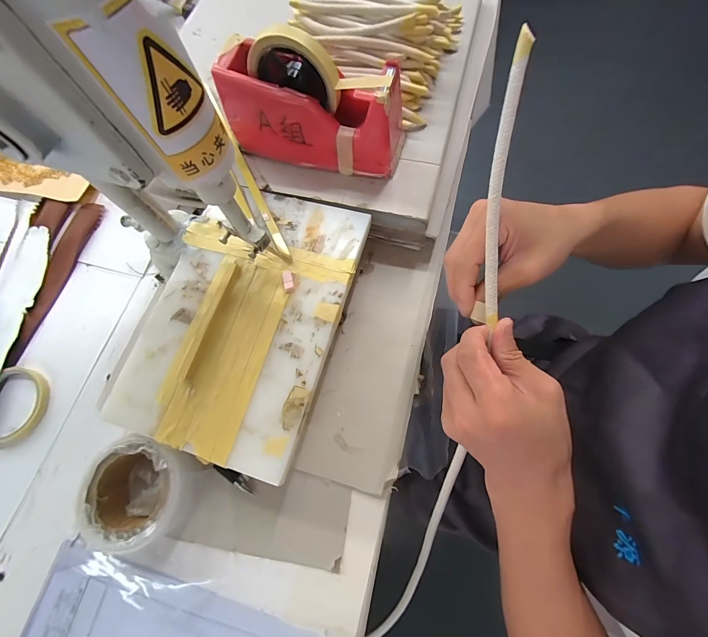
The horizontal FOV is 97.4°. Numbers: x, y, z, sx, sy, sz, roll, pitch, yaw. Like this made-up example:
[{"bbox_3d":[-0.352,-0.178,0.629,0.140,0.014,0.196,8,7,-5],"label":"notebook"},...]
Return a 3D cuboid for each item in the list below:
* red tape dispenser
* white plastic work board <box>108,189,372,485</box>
[{"bbox_3d":[-0.044,-0.237,0.343,0.199,0.120,0.071,16,73,7],"label":"red tape dispenser"},{"bbox_3d":[-0.118,-0.010,0.336,0.199,0.014,0.292,16,73,7],"label":"white plastic work board"}]

